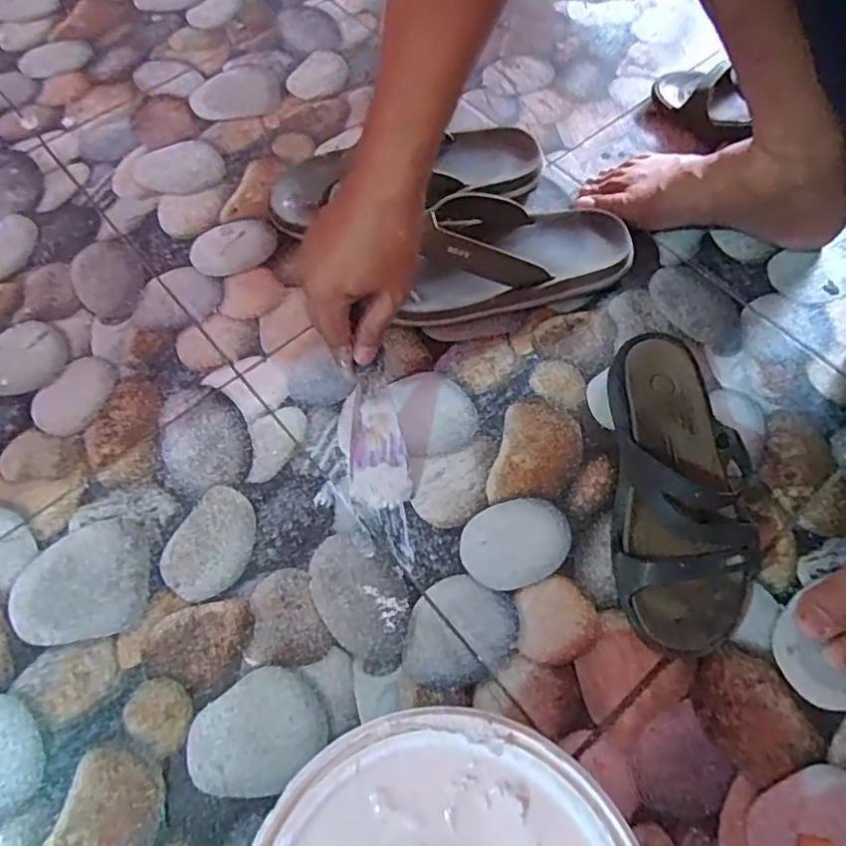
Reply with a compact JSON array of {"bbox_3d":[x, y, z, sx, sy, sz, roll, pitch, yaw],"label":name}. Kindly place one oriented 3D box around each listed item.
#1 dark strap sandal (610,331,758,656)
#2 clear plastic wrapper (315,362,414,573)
[{"bbox_3d":[0.197,0.041,0.447,0.102,0.056,0.243,6,65,6],"label":"dark strap sandal"},{"bbox_3d":[-0.049,0.035,0.472,0.072,0.027,0.151,-6,87,0],"label":"clear plastic wrapper"}]

